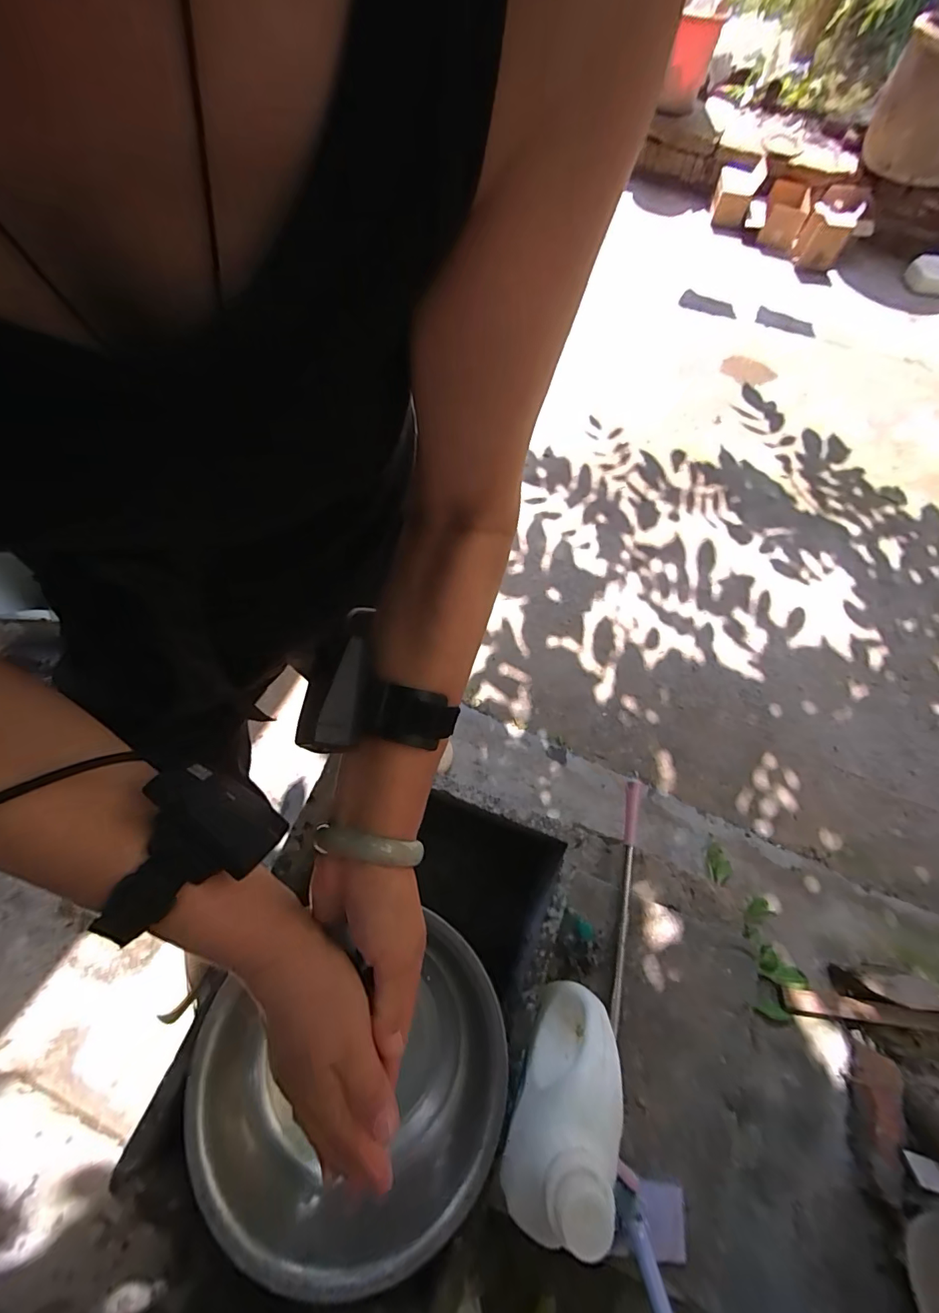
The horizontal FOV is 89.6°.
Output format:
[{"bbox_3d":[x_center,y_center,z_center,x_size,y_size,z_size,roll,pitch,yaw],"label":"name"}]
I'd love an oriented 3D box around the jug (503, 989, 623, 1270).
[{"bbox_3d":[0.120,0.565,0.595,0.154,0.303,0.100,-43,82,21],"label":"jug"}]

